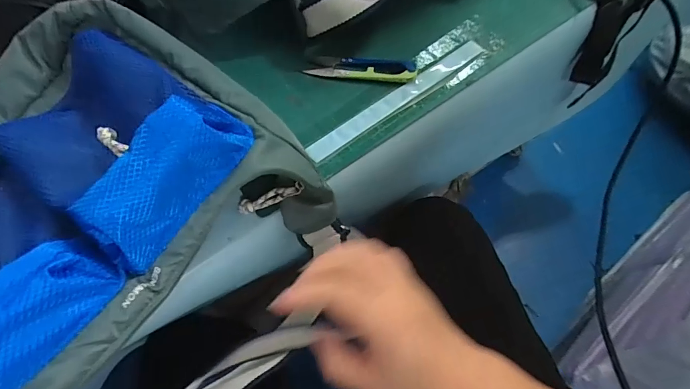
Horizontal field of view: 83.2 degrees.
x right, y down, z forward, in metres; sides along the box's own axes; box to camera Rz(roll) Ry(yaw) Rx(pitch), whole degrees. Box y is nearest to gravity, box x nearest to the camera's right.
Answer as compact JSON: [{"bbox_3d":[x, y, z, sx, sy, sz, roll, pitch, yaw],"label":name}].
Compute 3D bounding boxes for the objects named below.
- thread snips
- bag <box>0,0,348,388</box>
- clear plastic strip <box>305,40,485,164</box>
[{"bbox_3d":[0.017,-0.129,0.393,0.109,0.016,0.022,8,66,6],"label":"thread snips"},{"bbox_3d":[-0.210,0.008,0.299,0.310,0.112,0.313,-42,70,-16],"label":"bag"},{"bbox_3d":[0.052,-0.094,0.378,0.207,0.005,0.021,-35,67,-10],"label":"clear plastic strip"}]

